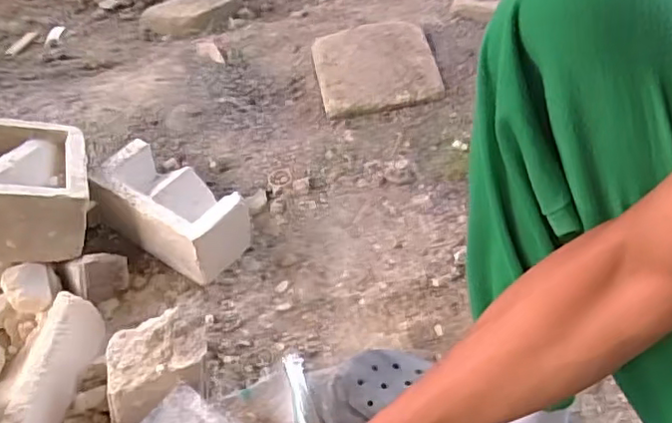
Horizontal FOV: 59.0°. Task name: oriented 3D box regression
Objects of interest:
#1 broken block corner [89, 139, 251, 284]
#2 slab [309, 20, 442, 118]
[{"bbox_3d":[-0.229,-0.005,0.825,0.197,0.100,0.107,28,55,21],"label":"broken block corner"},{"bbox_3d":[0.069,-0.252,1.019,0.203,0.044,0.191,-8,49,-5],"label":"slab"}]

